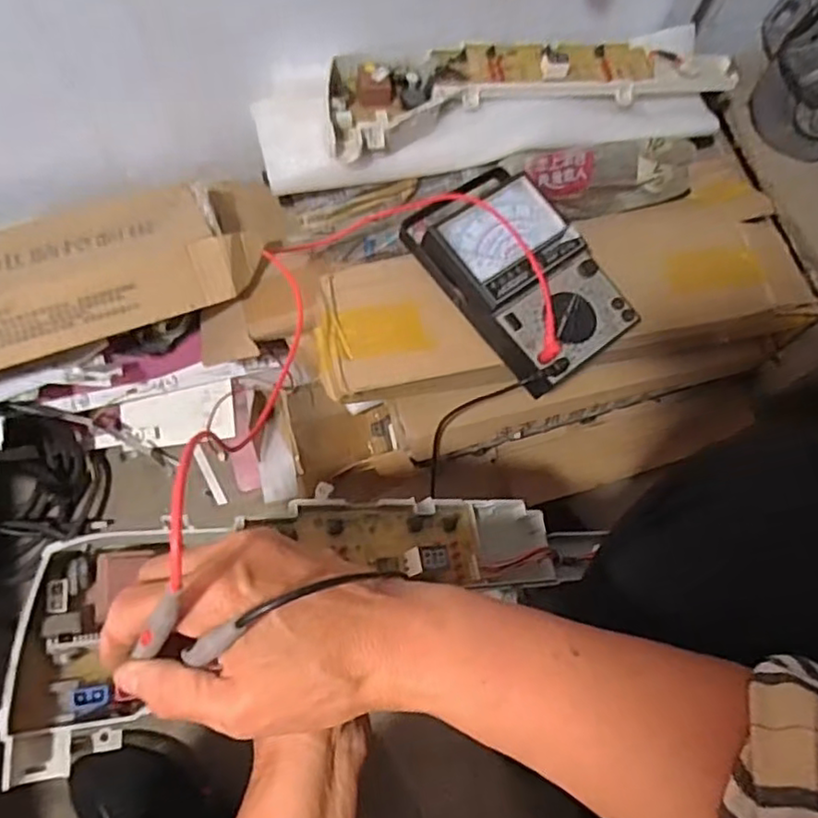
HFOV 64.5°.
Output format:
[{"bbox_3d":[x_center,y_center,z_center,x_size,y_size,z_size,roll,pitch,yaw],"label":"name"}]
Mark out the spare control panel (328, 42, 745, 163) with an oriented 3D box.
[{"bbox_3d":[0.119,-0.321,0.646,0.414,0.060,0.097,-16,71,-8],"label":"spare control panel"}]

